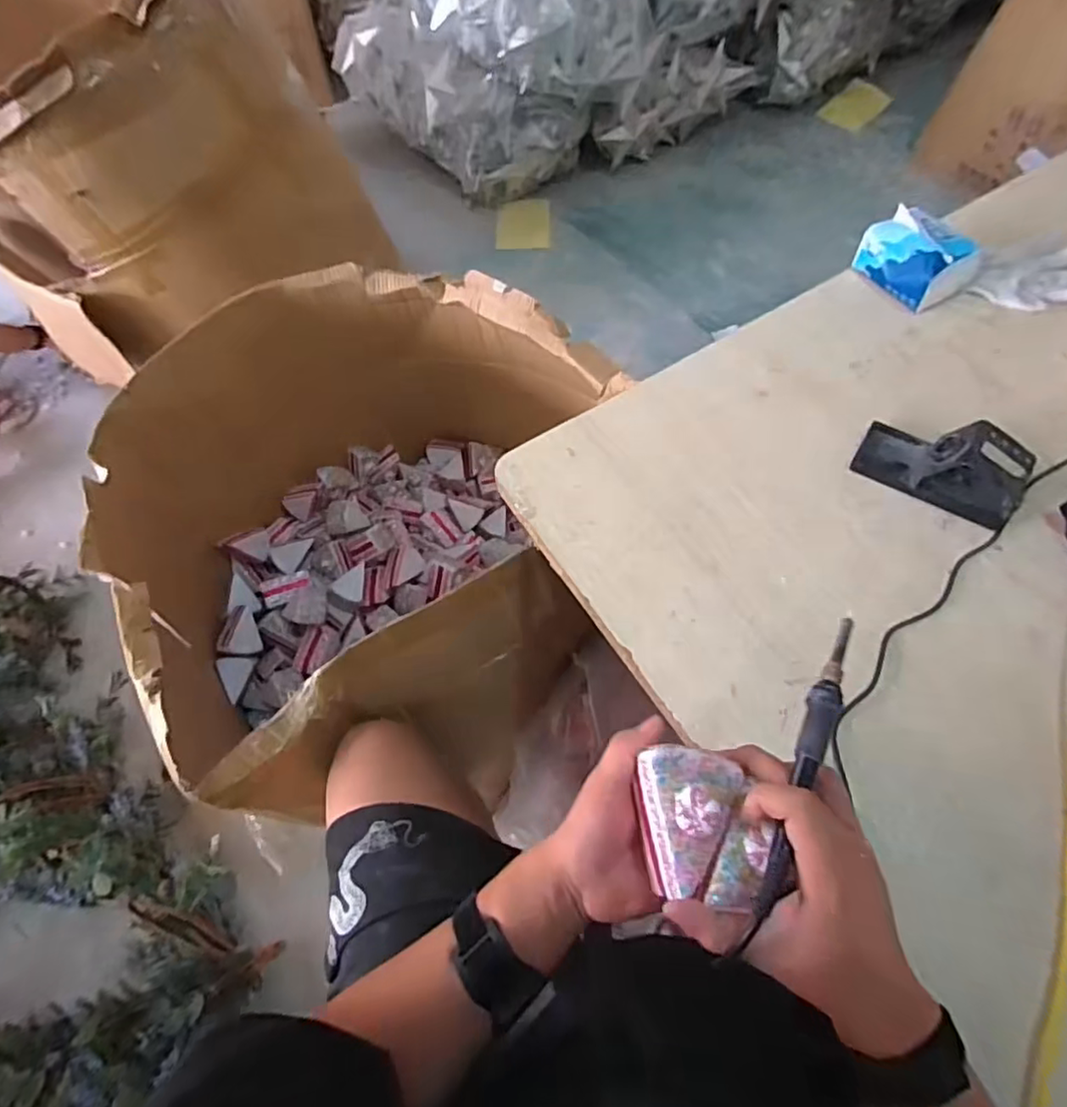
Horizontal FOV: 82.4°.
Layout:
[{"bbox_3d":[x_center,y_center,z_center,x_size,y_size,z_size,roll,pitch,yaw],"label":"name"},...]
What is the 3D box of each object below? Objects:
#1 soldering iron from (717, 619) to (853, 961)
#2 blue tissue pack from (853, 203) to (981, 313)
[{"bbox_3d":[0.173,0.126,0.383,0.019,0.018,0.208,24,64,16],"label":"soldering iron"},{"bbox_3d":[0.523,-0.407,0.830,0.100,0.065,0.127,-27,62,-12],"label":"blue tissue pack"}]

